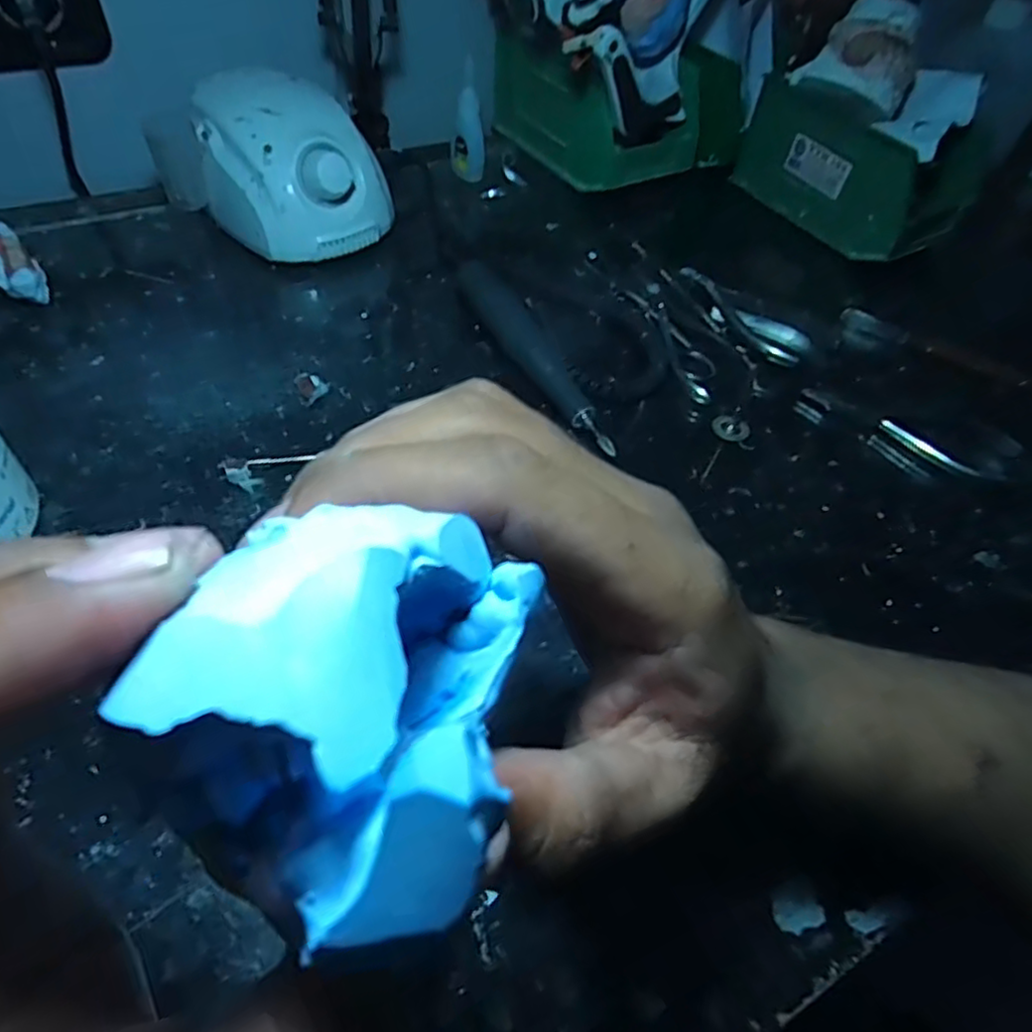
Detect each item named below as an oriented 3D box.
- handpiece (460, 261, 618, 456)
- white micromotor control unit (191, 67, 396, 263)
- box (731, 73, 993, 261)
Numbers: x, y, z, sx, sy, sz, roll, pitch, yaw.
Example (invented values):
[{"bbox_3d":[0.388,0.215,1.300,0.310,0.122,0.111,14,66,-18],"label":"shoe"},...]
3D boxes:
[{"bbox_3d":[0.009,-0.097,0.403,0.028,0.026,0.170,-18,56,-19],"label":"handpiece"},{"bbox_3d":[-0.158,-0.243,0.464,0.109,0.083,0.127,-21,57,-21],"label":"white micromotor control unit"},{"bbox_3d":[0.282,-0.287,0.542,0.104,0.081,0.170,-25,58,-23],"label":"box"}]

